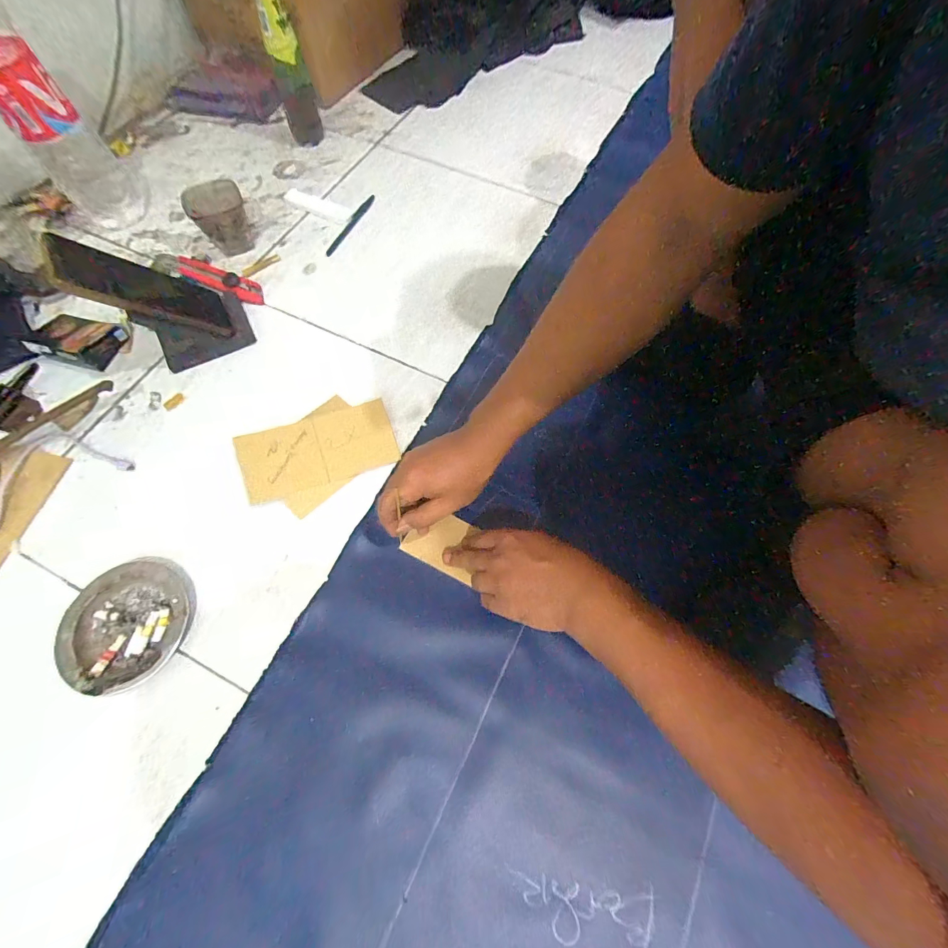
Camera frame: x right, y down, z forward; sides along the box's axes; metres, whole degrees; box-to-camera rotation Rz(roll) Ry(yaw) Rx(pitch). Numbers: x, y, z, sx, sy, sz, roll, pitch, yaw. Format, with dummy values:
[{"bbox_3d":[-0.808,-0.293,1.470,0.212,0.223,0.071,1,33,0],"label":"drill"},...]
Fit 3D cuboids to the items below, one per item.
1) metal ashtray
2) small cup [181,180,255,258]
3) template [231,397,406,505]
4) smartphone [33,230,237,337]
[{"bbox_3d":[-0.335,0.145,0.392,0.106,0.024,0.116,-13,68,-7],"label":"metal ashtray"},{"bbox_3d":[-0.363,-0.368,0.580,0.076,0.077,0.064,-32,72,-14],"label":"small cup"},{"bbox_3d":[-0.180,-0.029,0.471,0.170,0.007,0.083,-19,78,-14],"label":"template"},{"bbox_3d":[-0.380,-0.215,0.465,0.018,0.168,0.084,-41,69,25],"label":"smartphone"}]

